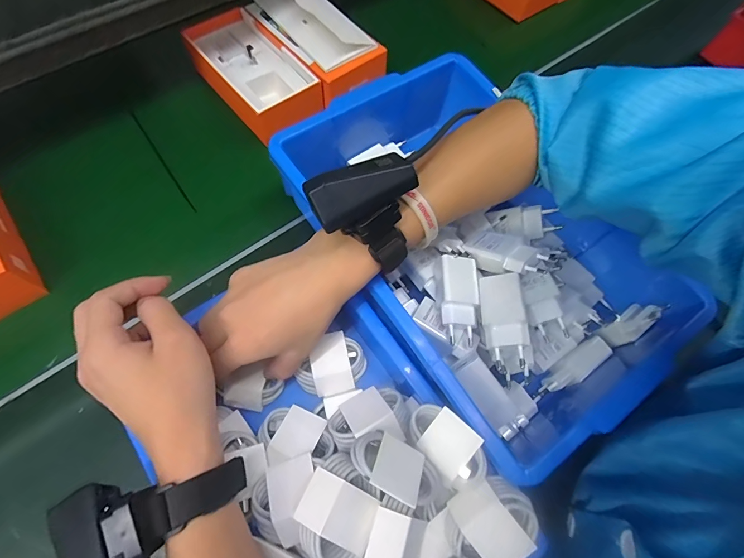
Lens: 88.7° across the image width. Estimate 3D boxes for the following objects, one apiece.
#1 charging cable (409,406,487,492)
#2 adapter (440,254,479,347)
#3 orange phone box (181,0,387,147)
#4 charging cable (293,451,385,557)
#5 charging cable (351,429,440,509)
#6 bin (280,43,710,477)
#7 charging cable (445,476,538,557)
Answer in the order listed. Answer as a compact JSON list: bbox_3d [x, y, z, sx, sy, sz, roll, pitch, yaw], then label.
[{"bbox_3d":[0.057,0.120,0.280,0.037,0.015,0.061,-46,73,1],"label":"charging cable"},{"bbox_3d":[0.081,0.018,0.347,0.036,0.017,0.079,4,66,2],"label":"adapter"},{"bbox_3d":[-0.122,-0.301,0.503,0.197,0.077,0.220,-37,71,-15],"label":"orange phone box"},{"bbox_3d":[-0.023,0.159,0.259,0.051,0.018,0.064,23,68,10],"label":"charging cable"},{"bbox_3d":[0.014,0.137,0.270,0.060,0.023,0.041,38,38,4],"label":"charging cable"},{"bbox_3d":[0.094,-0.040,0.377,0.233,0.098,0.370,-33,70,-14],"label":"bin"},{"bbox_3d":[0.083,0.175,0.270,0.054,0.014,0.061,43,93,14],"label":"charging cable"}]

